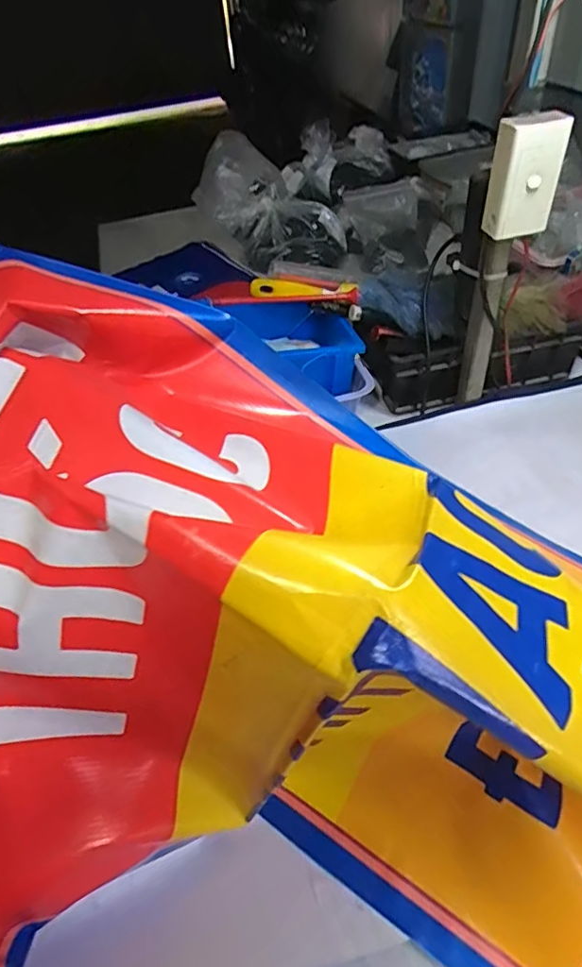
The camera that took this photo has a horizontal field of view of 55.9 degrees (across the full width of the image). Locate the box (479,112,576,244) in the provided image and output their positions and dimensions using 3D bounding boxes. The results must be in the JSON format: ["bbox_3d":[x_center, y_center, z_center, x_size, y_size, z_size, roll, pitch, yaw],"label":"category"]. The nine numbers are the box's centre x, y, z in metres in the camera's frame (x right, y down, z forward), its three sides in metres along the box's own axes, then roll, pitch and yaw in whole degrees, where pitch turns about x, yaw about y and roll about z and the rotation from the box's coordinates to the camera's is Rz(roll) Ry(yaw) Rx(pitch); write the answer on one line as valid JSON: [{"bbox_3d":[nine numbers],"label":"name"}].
[{"bbox_3d":[0.279,-0.366,0.658,0.079,0.122,0.044,-8,45,0],"label":"box"}]

